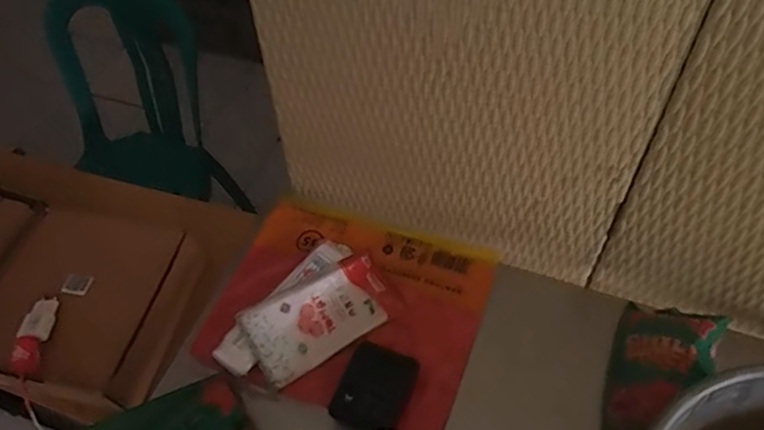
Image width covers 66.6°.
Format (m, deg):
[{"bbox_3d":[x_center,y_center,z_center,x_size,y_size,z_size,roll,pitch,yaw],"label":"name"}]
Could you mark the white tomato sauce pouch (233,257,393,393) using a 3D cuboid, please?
[{"bbox_3d":[-0.084,0.136,0.798,0.197,0.033,0.105,-30,58,-15],"label":"white tomato sauce pouch"}]

